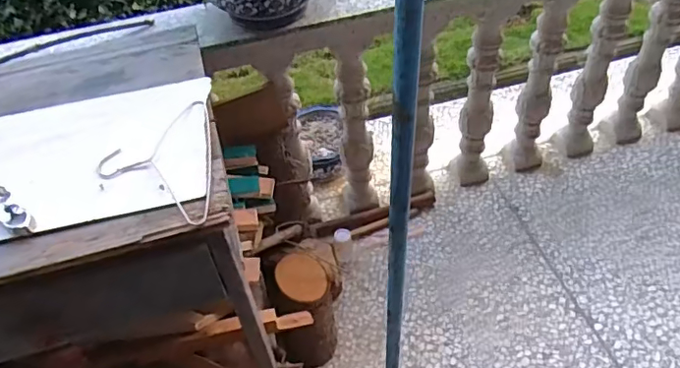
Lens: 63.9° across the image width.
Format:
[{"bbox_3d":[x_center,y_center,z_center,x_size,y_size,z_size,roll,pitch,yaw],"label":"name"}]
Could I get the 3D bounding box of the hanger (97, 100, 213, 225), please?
[{"bbox_3d":[-0.286,-0.042,0.849,0.175,0.010,0.257,-7,47,1],"label":"hanger"}]

